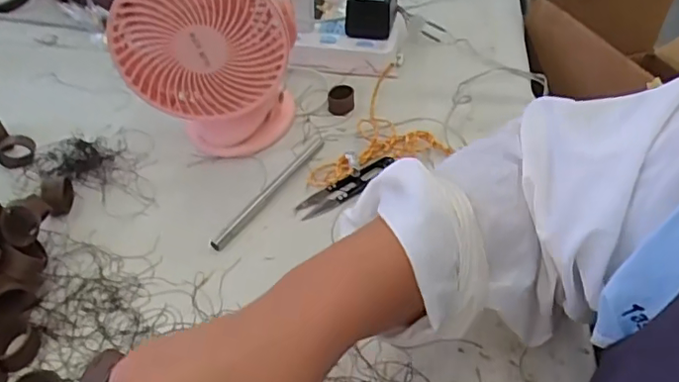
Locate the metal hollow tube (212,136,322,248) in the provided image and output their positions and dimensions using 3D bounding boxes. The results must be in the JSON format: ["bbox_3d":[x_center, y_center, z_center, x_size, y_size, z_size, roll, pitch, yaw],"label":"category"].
[{"bbox_3d":[-0.058,-0.004,0.493,0.012,0.005,0.158,23,47,23],"label":"metal hollow tube"}]

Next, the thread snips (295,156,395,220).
[{"bbox_3d":[0.007,-0.005,0.497,0.100,0.008,0.022,-31,51,-29],"label":"thread snips"}]

